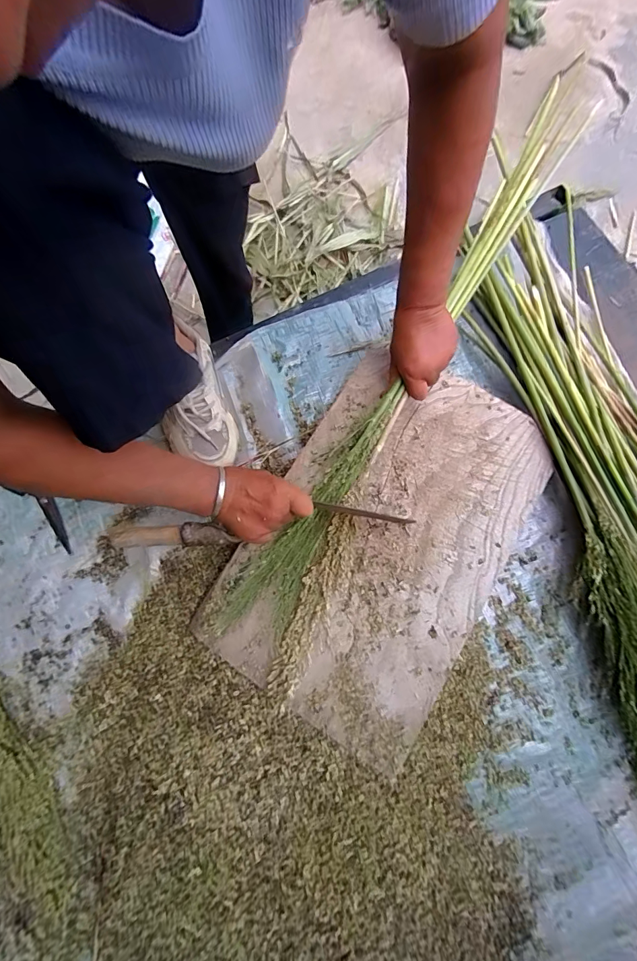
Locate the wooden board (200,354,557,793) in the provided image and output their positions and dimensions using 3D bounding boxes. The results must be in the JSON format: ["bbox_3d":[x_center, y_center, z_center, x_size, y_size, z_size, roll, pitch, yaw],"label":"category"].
[{"bbox_3d":[0.088,0.069,0.499,0.300,0.025,0.476,31,81,6],"label":"wooden board"}]

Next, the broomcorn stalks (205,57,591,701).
[{"bbox_3d":[0.114,-0.135,0.491,0.105,0.052,0.802,32,90,6],"label":"broomcorn stalks"}]

